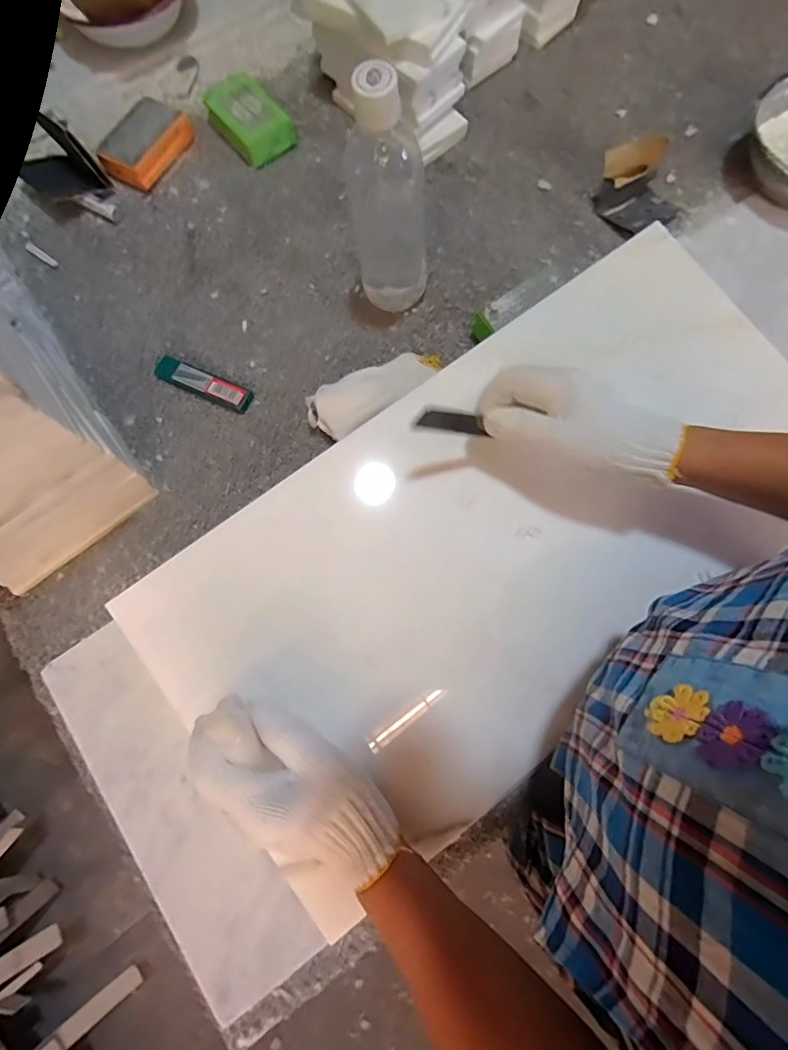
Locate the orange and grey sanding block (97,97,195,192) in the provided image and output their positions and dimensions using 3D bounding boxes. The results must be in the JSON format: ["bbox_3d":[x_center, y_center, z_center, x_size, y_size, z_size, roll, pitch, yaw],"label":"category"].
[{"bbox_3d":[-0.278,-0.430,0.546,0.059,0.035,0.094,22,75,7],"label":"orange and grey sanding block"}]

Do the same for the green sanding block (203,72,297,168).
[{"bbox_3d":[-0.163,-0.460,0.554,0.066,0.035,0.112,-38,76,-9],"label":"green sanding block"}]

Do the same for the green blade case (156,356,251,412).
[{"bbox_3d":[-0.190,-0.140,0.482,0.104,0.013,0.025,24,75,7],"label":"green blade case"}]

